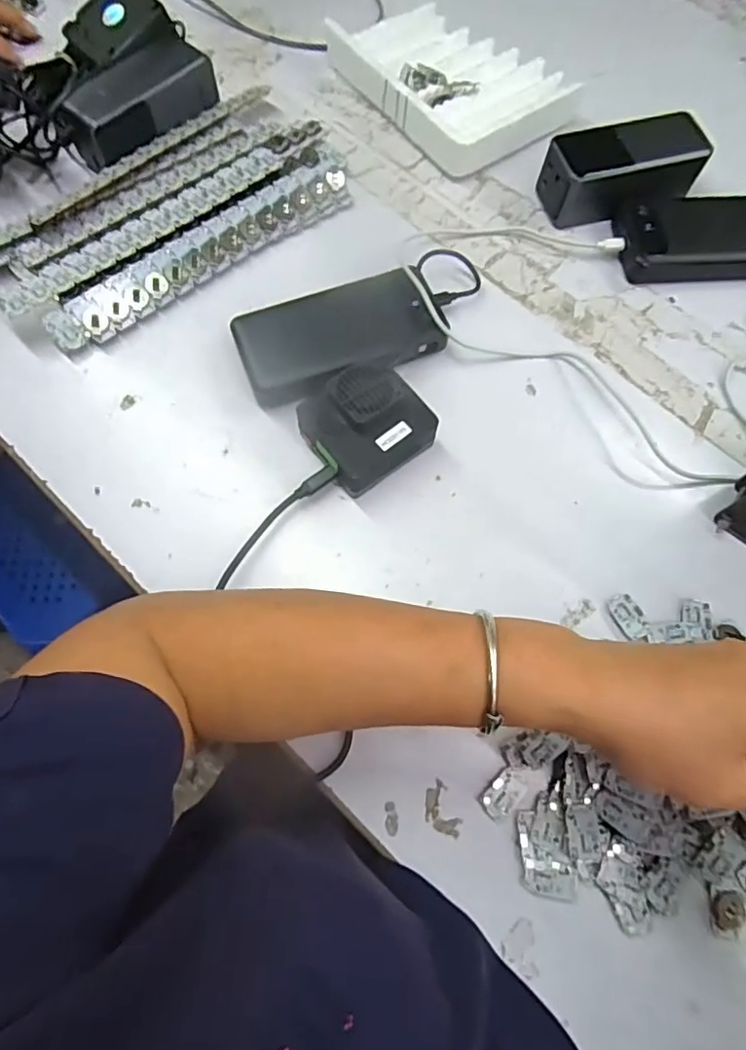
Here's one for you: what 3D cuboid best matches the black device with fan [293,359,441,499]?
[{"bbox_3d":[-0.005,-0.070,0.394,0.075,0.047,0.074,-37,74,-13],"label":"black device with fan"}]

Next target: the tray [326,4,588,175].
[{"bbox_3d":[0.077,-0.427,0.532,0.154,0.035,0.215,-34,74,-12],"label":"tray"}]

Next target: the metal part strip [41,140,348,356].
[{"bbox_3d":[-0.131,-0.229,0.461,0.286,0.023,0.040,-38,75,-13],"label":"metal part strip"}]

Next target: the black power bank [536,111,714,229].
[{"bbox_3d":[0.213,-0.307,0.482,0.129,0.048,0.057,-18,71,-7],"label":"black power bank"}]

